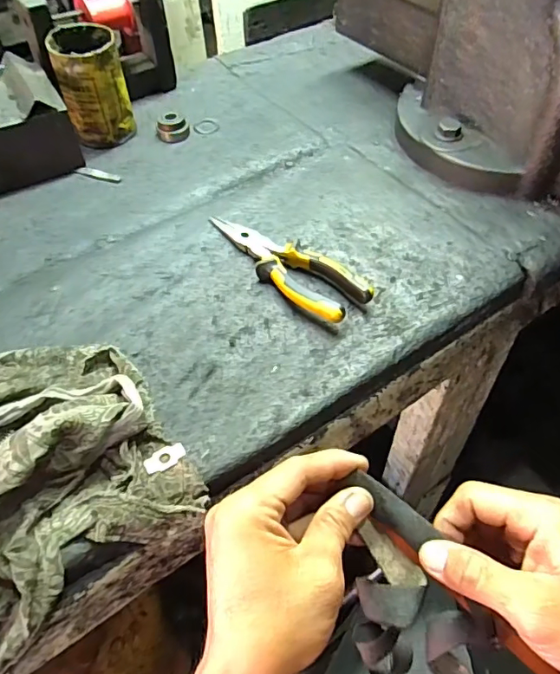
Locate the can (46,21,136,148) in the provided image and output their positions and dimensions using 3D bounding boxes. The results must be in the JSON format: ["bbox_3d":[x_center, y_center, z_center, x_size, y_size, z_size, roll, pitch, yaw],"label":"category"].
[{"bbox_3d":[-0.220,-0.296,0.600,0.072,0.118,0.072,-15,54,-9],"label":"can"}]

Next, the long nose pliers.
[{"bbox_3d":[0.002,-0.077,0.488,0.054,0.028,0.190,-36,60,-22],"label":"long nose pliers"}]

